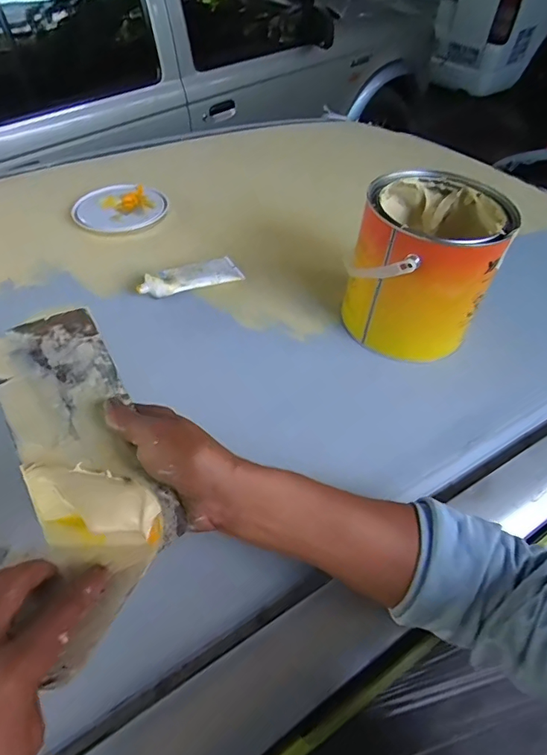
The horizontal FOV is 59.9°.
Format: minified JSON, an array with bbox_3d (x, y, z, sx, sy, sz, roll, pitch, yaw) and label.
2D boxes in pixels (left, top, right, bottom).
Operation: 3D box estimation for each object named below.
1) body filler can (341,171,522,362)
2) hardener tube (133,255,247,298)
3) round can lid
[{"bbox_3d":[0.170,-0.121,0.554,0.145,0.169,0.152,2,46,-2],"label":"body filler can"},{"bbox_3d":[-0.110,-0.135,0.636,0.139,0.024,0.047,-20,51,-22],"label":"hardener tube"},{"bbox_3d":[-0.244,-0.272,0.762,0.142,0.011,0.140,2,46,-2],"label":"round can lid"}]

